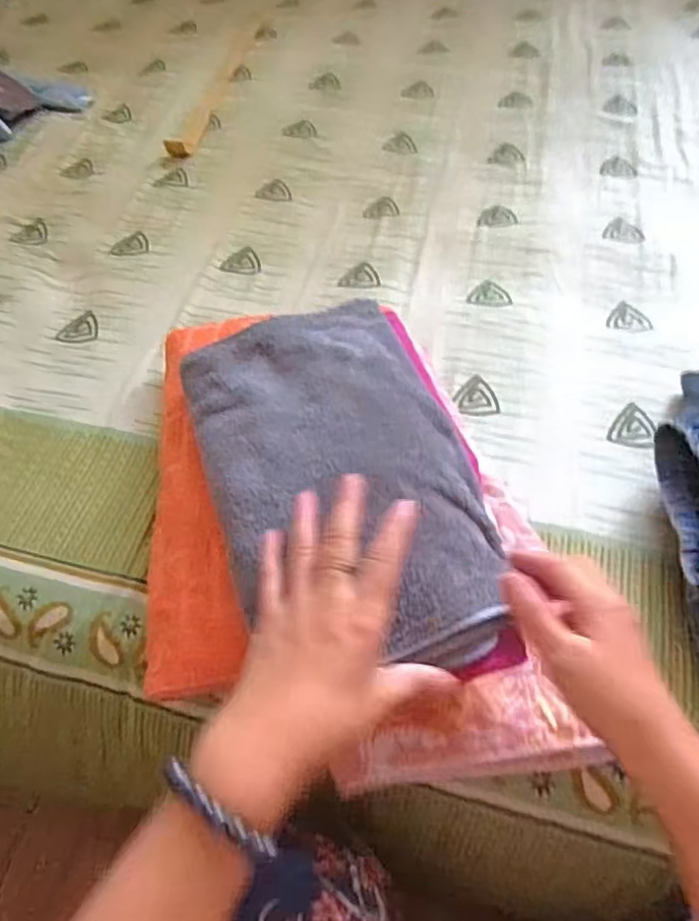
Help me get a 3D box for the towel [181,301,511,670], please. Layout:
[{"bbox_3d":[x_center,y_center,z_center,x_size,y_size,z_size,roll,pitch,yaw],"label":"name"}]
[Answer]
[{"bbox_3d":[-0.010,0.001,0.465,0.183,0.031,0.315,-16,57,-9],"label":"towel"}]

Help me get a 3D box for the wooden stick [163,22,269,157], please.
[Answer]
[{"bbox_3d":[-0.199,-0.599,0.985,0.036,0.017,0.413,9,57,8],"label":"wooden stick"}]

